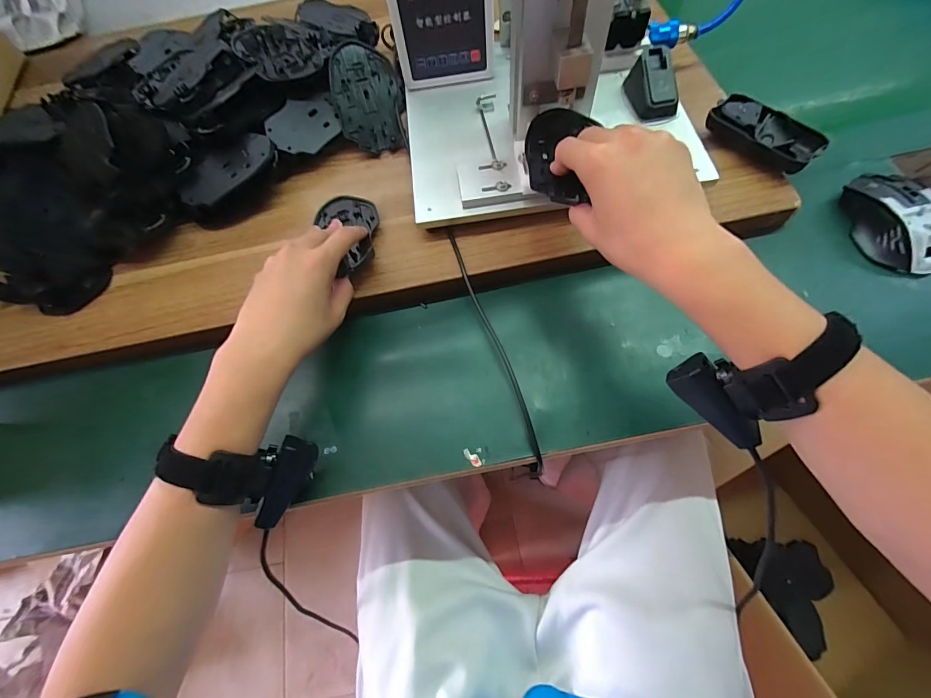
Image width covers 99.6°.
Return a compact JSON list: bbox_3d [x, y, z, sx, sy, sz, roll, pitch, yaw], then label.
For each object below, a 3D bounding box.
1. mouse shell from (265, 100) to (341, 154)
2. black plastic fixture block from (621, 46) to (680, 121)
[{"bbox_3d":[-0.187,-0.259,0.455,0.062,0.007,0.077,42,77,-2],"label":"mouse shell"},{"bbox_3d":[0.198,-0.281,0.419,0.042,0.037,0.063,-14,67,-1],"label":"black plastic fixture block"}]

